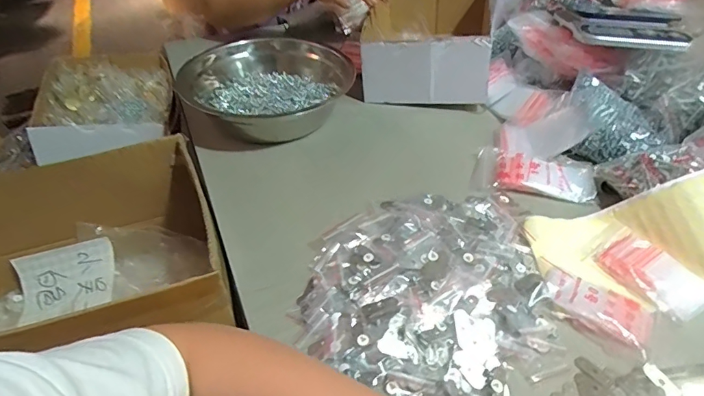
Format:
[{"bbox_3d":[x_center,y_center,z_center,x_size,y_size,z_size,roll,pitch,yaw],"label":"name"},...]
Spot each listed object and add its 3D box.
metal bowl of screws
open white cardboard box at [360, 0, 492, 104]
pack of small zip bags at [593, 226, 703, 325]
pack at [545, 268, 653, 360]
[{"bbox_3d":[-0.125,-0.164,0.667,0.207,0.085,0.218,0,42,0],"label":"metal bowl of screws"},{"bbox_3d":[0.130,-0.275,0.765,0.189,0.102,0.295,6,42,7],"label":"open white cardboard box"},{"bbox_3d":[0.304,0.075,0.454,0.057,0.023,0.099,-26,48,-26],"label":"pack of small zip bags"},{"bbox_3d":[0.229,0.104,0.423,0.093,0.025,0.051,23,47,24],"label":"pack"}]

